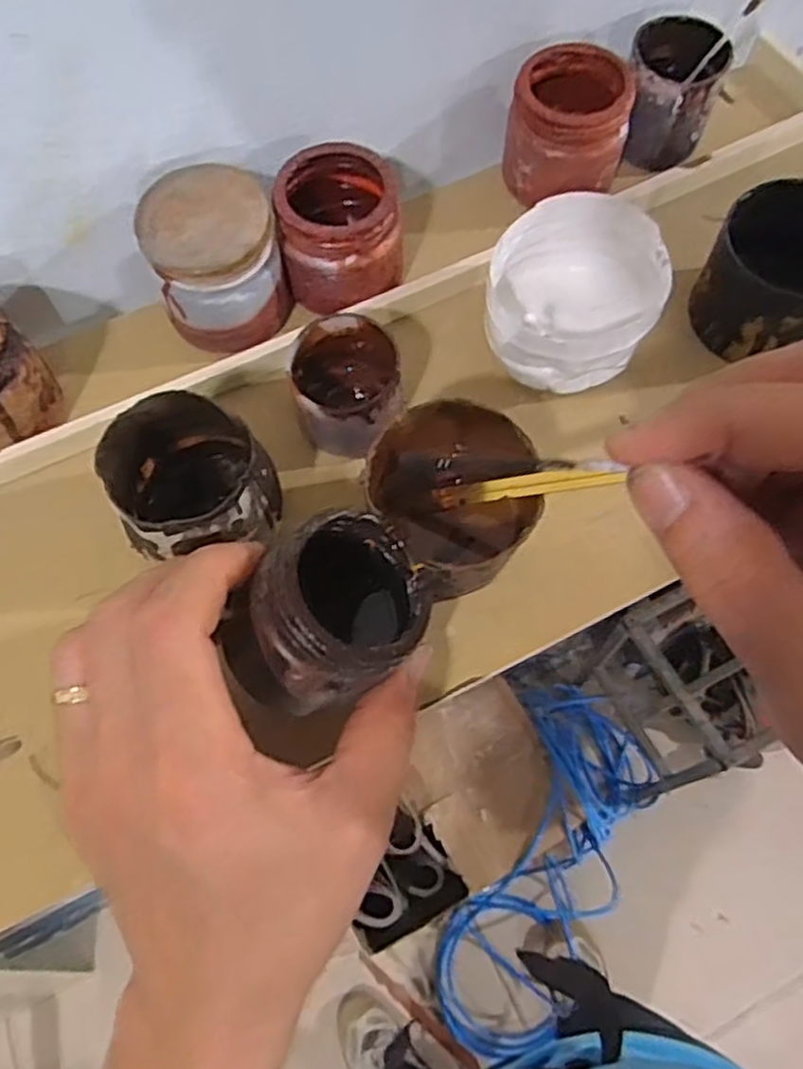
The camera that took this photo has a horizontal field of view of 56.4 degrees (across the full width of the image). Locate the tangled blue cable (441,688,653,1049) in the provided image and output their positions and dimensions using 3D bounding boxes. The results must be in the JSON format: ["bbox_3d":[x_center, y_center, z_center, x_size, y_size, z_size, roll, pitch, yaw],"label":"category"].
[{"bbox_3d":[0.252,0.588,1.309,0.259,0.184,0.618,21,92,12],"label":"tangled blue cable"}]

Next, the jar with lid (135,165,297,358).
[{"bbox_3d":[-0.081,-0.120,0.333,0.054,0.058,0.051,-1,64,2],"label":"jar with lid"}]

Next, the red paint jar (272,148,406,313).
[{"bbox_3d":[-0.027,-0.139,0.342,0.055,0.052,0.057,-6,64,-1],"label":"red paint jar"}]

